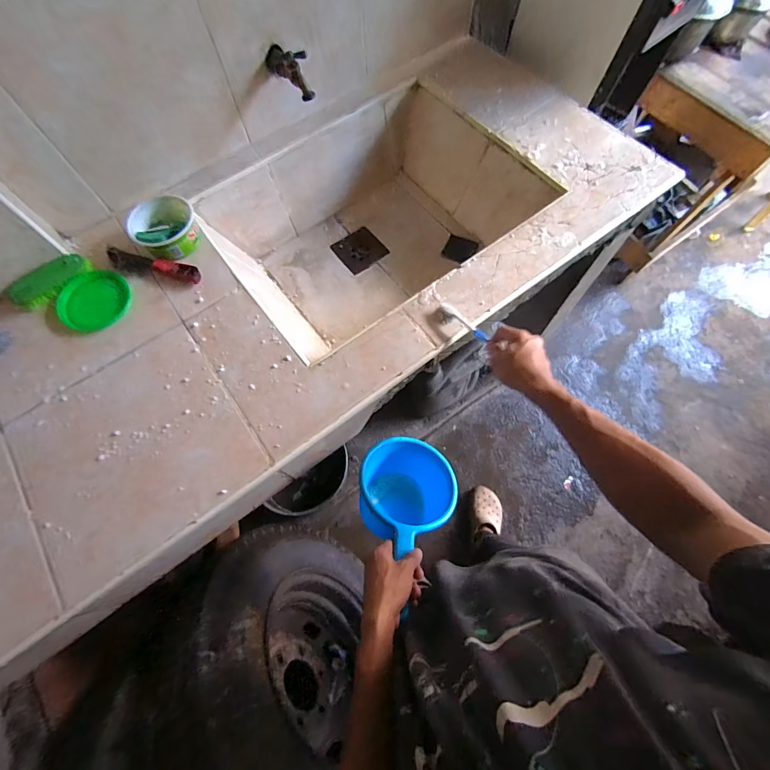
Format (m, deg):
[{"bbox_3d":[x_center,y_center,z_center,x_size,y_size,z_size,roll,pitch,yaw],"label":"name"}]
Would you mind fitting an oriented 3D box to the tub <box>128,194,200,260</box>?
[{"bbox_3d":[-0.391,-0.280,0.671,0.108,0.044,0.127,-32,71,-11],"label":"tub"}]

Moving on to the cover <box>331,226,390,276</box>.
[{"bbox_3d":[-0.060,-0.322,0.896,0.105,0.011,0.110,-35,72,-12],"label":"cover"}]

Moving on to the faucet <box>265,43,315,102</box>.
[{"bbox_3d":[-0.168,-0.562,0.667,0.039,0.059,0.121,-35,72,-12],"label":"faucet"}]

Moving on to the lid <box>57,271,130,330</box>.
[{"bbox_3d":[-0.489,-0.142,0.633,0.107,0.008,0.099,3,77,-13],"label":"lid"}]

